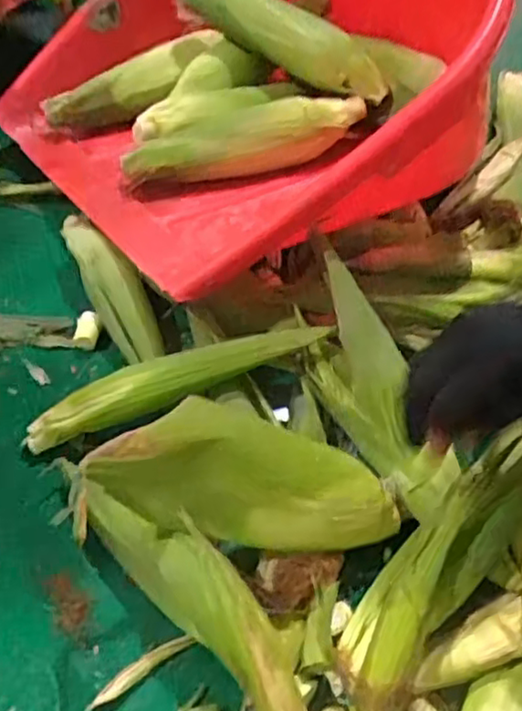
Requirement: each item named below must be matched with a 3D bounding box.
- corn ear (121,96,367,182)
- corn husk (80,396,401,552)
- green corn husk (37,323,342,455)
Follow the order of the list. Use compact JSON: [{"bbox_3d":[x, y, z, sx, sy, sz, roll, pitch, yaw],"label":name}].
[{"bbox_3d":[-0.009,-0.225,0.684,0.263,0.044,0.053,-19,57,-16],"label":"corn ear"},{"bbox_3d":[-0.007,0.087,0.459,0.218,0.097,0.036,17,15,-16],"label":"corn husk"},{"bbox_3d":[-0.073,0.016,0.546,0.255,0.028,0.036,-20,57,1],"label":"green corn husk"}]

